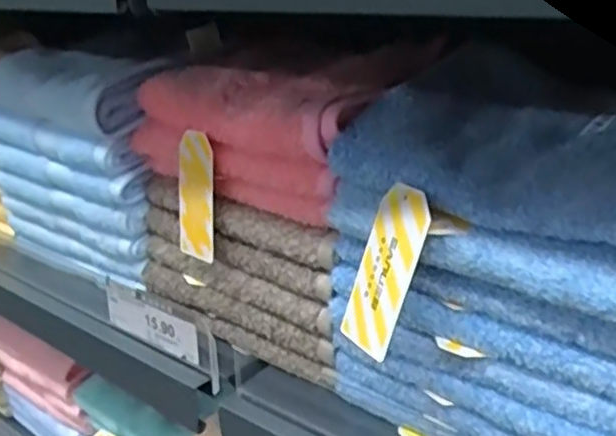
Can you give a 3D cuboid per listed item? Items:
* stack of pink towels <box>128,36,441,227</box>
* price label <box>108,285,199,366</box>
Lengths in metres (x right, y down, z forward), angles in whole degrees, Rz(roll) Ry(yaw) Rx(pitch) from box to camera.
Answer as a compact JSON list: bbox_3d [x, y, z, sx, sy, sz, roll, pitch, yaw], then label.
[{"bbox_3d":[-0.010,-0.076,0.487,0.190,0.076,0.155,13,29,36],"label":"stack of pink towels"},{"bbox_3d":[-0.110,0.073,0.488,0.095,0.031,0.008,14,30,37],"label":"price label"}]

